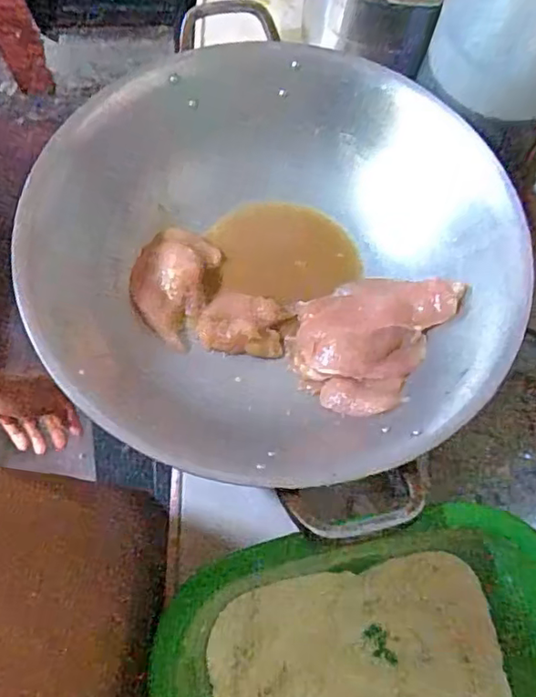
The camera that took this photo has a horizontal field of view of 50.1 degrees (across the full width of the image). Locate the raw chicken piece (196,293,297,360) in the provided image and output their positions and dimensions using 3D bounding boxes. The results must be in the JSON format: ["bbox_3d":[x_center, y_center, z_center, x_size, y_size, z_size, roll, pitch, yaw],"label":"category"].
[{"bbox_3d":[-0.023,-0.026,0.570,0.091,0.025,0.065,7,70,0],"label":"raw chicken piece"}]

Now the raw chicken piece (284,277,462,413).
[{"bbox_3d":[0.091,-0.019,0.543,0.121,0.047,0.155,33,72,9],"label":"raw chicken piece"}]

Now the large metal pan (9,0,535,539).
[{"bbox_3d":[0.021,-0.072,0.543,0.385,0.125,0.415,24,71,6],"label":"large metal pan"}]

